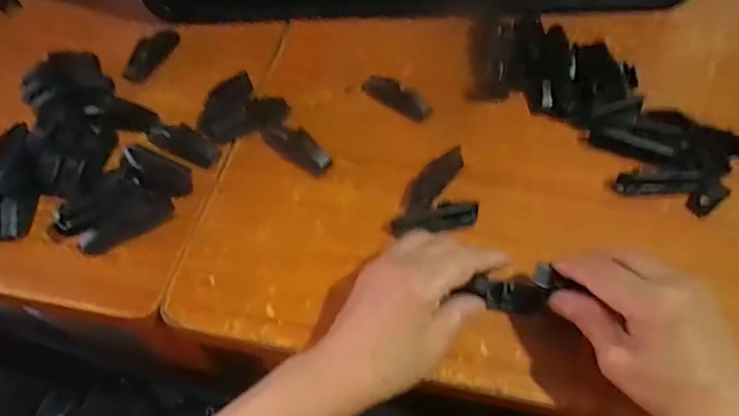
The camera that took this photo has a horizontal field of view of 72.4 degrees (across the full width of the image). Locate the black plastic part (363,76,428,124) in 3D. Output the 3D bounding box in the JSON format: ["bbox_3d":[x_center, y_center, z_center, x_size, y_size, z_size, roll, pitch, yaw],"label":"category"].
[{"bbox_3d":[0.025,-0.107,0.489,0.071,0.014,0.023,30,61,19],"label":"black plastic part"}]

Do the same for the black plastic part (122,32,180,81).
[{"bbox_3d":[-0.229,-0.161,0.525,0.024,0.016,0.070,21,59,14],"label":"black plastic part"}]

